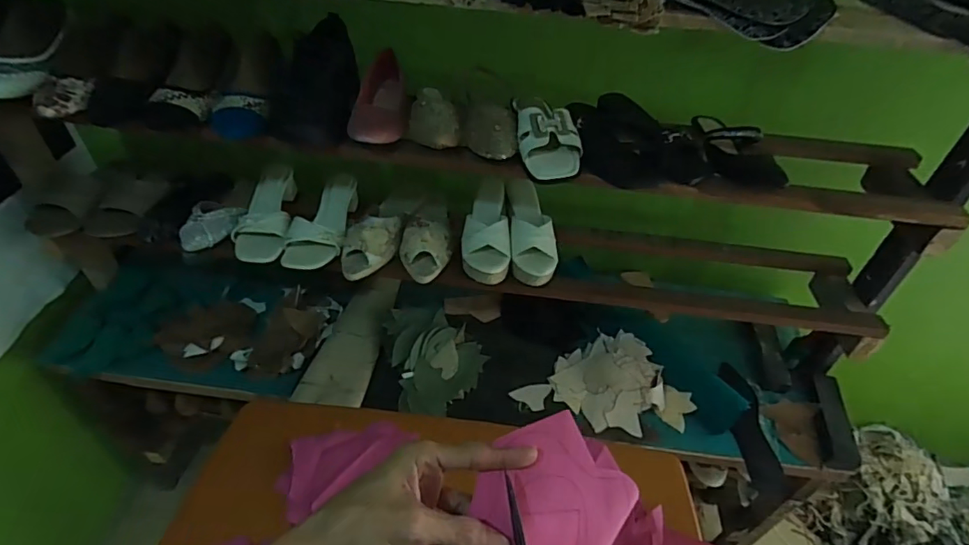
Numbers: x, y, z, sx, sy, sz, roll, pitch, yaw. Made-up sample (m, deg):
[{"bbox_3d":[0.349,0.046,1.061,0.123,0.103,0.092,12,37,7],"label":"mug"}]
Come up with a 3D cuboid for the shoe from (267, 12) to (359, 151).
[{"bbox_3d":[-0.247,-0.286,0.796,0.108,0.076,0.230,7,68,2],"label":"shoe"}]

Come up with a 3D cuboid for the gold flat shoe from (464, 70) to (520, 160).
[{"bbox_3d":[0.009,-0.240,0.797,0.081,0.053,0.207,2,44,-3],"label":"gold flat shoe"}]

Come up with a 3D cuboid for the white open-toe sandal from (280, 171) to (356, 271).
[{"bbox_3d":[-0.284,-0.086,0.961,0.095,0.062,0.218,12,57,7],"label":"white open-toe sandal"}]

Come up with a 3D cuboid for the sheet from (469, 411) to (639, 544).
[{"bbox_3d":[0.052,0.184,0.383,0.123,0.046,0.146,32,66,-25],"label":"sheet"}]

